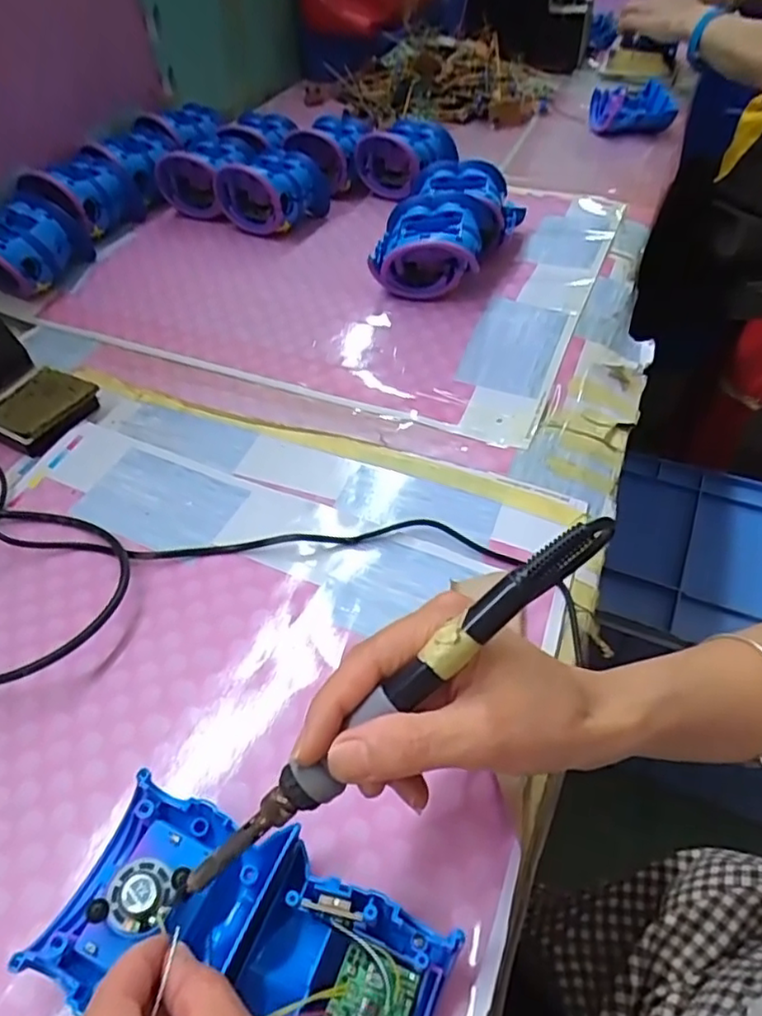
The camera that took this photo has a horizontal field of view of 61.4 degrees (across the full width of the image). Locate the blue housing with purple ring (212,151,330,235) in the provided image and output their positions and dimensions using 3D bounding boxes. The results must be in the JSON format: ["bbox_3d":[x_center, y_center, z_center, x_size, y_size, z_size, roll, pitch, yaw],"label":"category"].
[{"bbox_3d":[-0.110,-0.331,0.665,0.089,0.064,0.088,18,52,18],"label":"blue housing with purple ring"}]

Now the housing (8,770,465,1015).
[{"bbox_3d":[-0.054,0.174,0.256,0.152,0.033,0.081,19,52,15],"label":"housing"}]

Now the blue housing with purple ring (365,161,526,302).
[{"bbox_3d":[0.060,-0.251,0.593,0.105,0.073,0.174,17,52,17],"label":"blue housing with purple ring"}]

